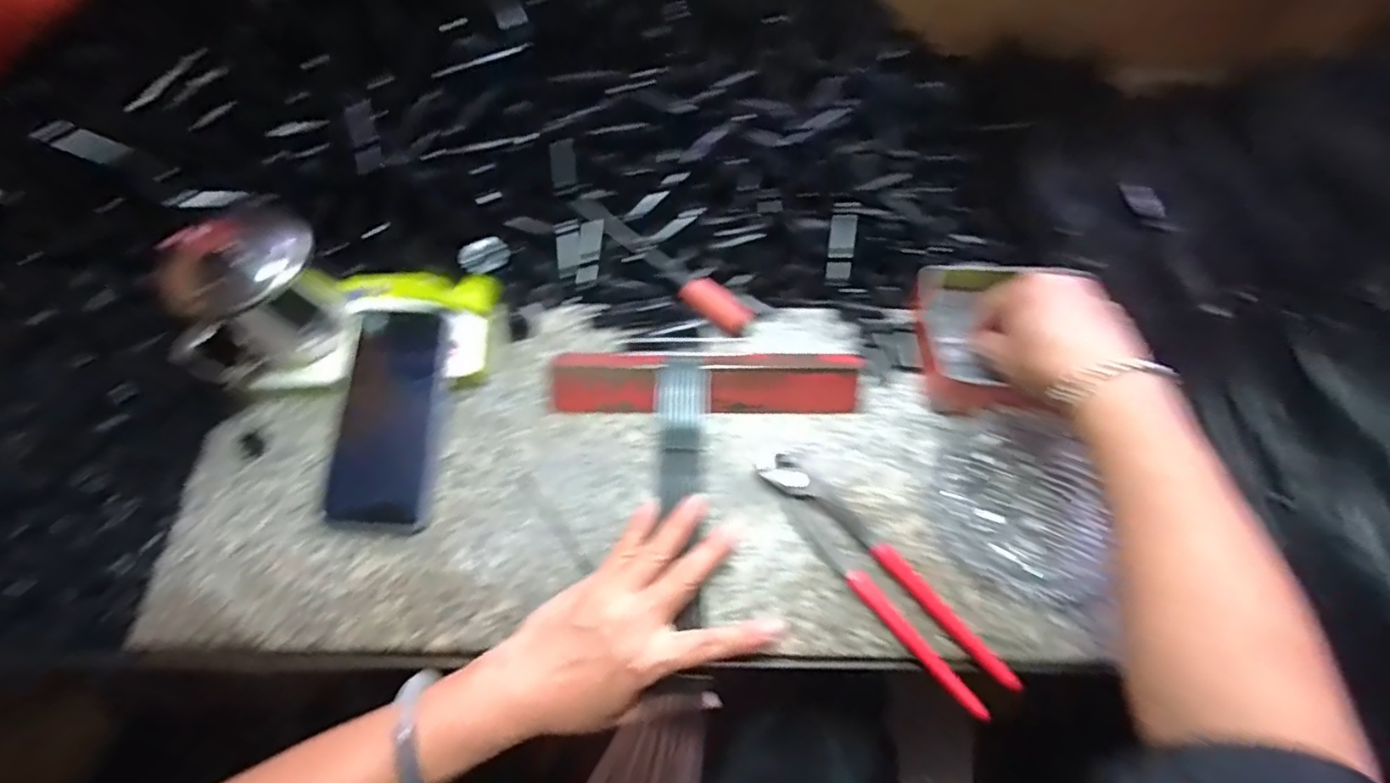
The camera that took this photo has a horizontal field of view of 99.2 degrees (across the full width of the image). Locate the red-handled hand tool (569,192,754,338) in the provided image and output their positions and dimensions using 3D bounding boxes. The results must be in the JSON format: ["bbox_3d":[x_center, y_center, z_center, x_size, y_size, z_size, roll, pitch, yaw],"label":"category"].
[{"bbox_3d":[-0.028,-0.101,0.470,0.169,0.030,0.028,33,68,14],"label":"red-handled hand tool"}]

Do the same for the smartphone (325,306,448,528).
[{"bbox_3d":[-0.217,0.018,0.420,0.073,0.011,0.156,-3,73,9],"label":"smartphone"}]

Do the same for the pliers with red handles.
[{"bbox_3d":[0.120,0.116,0.382,0.042,0.018,0.193,-37,71,-17],"label":"pliers with red handles"}]

